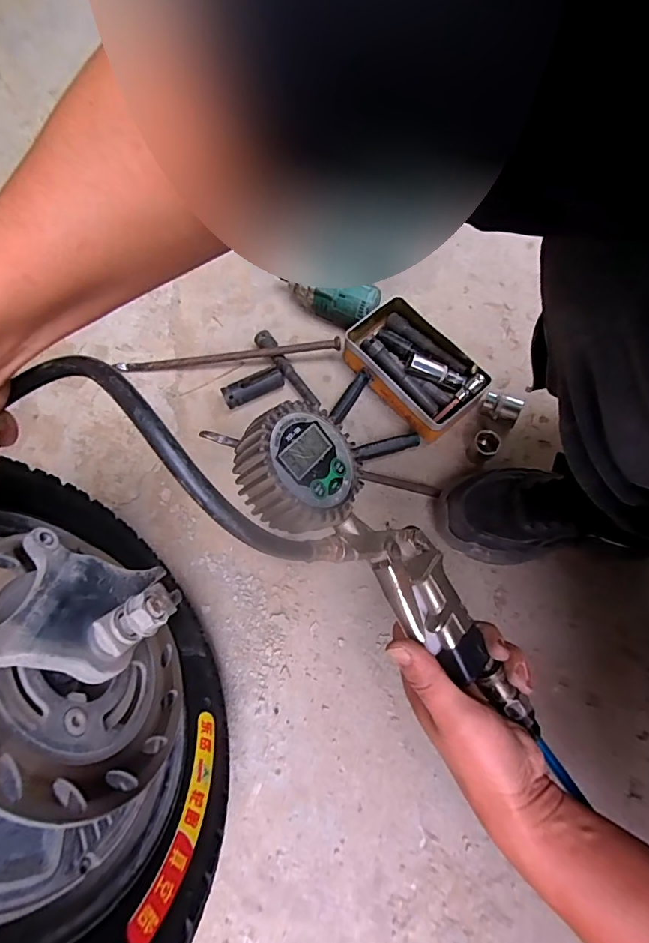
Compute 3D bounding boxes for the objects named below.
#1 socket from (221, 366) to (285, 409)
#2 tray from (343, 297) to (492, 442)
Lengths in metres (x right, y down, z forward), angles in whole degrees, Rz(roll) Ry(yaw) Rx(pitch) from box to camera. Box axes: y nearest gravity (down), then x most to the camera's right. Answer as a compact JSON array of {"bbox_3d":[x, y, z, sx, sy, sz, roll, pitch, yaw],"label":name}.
[{"bbox_3d":[-0.093,-0.110,0.593,0.080,0.027,0.030,-25,74,-10],"label":"socket"},{"bbox_3d":[0.118,-0.141,0.598,0.119,0.044,0.189,-36,76,-13],"label":"tray"}]

